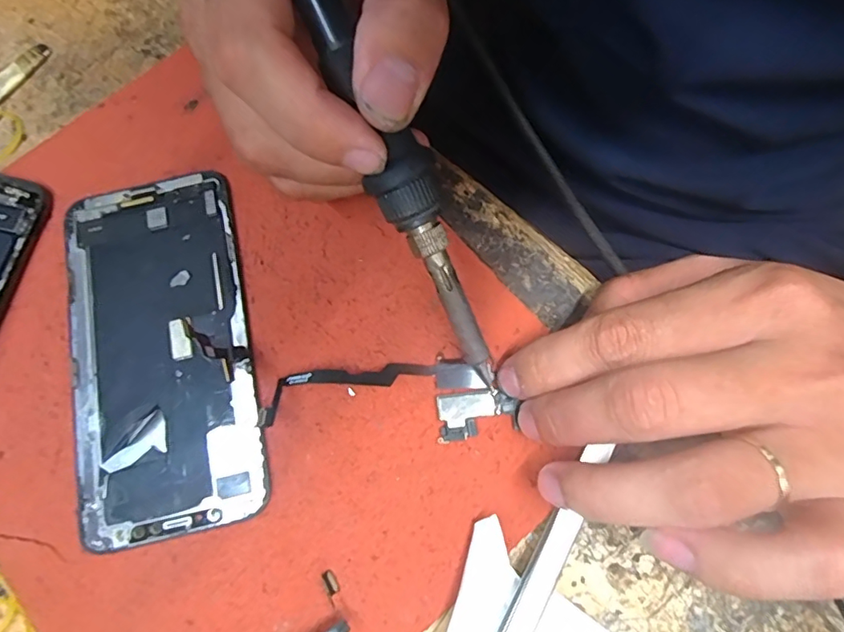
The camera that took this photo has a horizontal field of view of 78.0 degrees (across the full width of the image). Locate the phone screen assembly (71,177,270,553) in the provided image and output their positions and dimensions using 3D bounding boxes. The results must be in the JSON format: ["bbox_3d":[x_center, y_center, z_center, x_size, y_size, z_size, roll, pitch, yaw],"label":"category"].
[{"bbox_3d":[-0.100,0.011,0.200,0.065,0.006,0.139,-12,74,-2],"label":"phone screen assembly"}]

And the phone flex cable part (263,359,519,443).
[{"bbox_3d":[-0.011,0.029,0.189,0.089,0.006,0.028,6,72,-2],"label":"phone flex cable part"}]

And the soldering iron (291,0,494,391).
[{"bbox_3d":[-0.016,-0.061,0.155,0.018,0.015,0.196,-28,107,-8],"label":"soldering iron"}]

